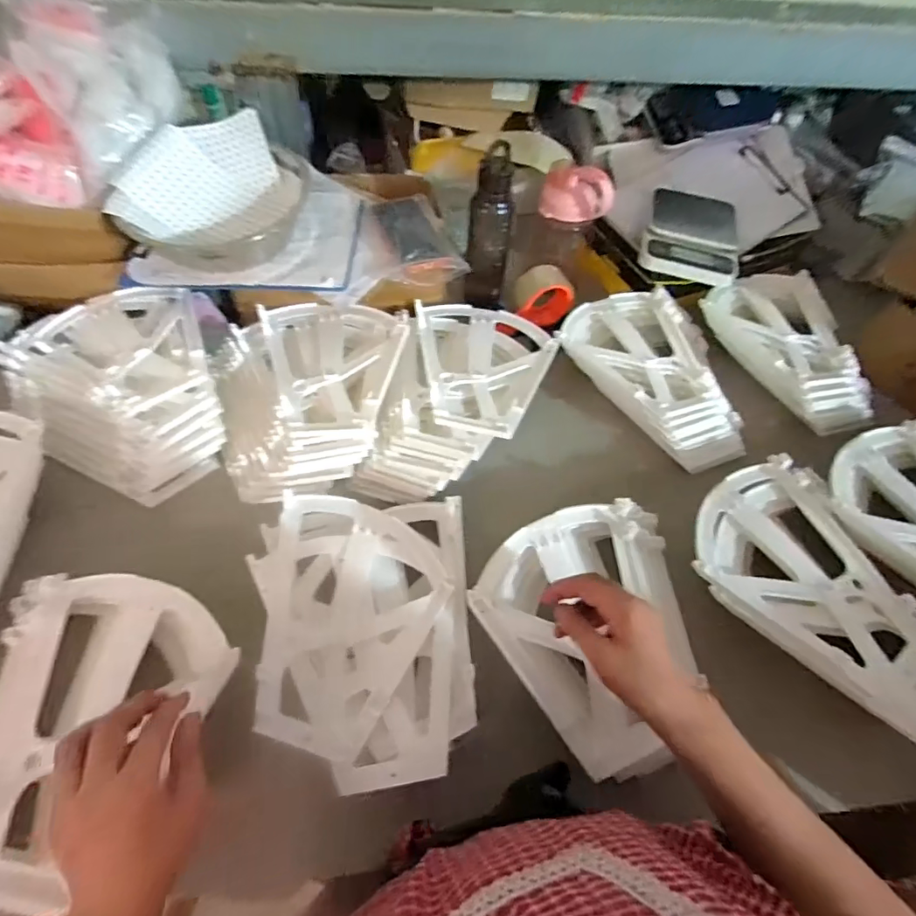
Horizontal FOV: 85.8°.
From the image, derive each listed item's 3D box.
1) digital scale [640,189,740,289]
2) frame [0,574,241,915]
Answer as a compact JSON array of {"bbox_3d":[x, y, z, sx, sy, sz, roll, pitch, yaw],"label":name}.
[{"bbox_3d":[0.376,-0.359,0.804,0.152,0.043,0.189,12,57,5],"label":"digital scale"},{"bbox_3d":[-0.330,0.236,0.461,0.228,0.059,0.265,-6,57,-7],"label":"frame"}]

